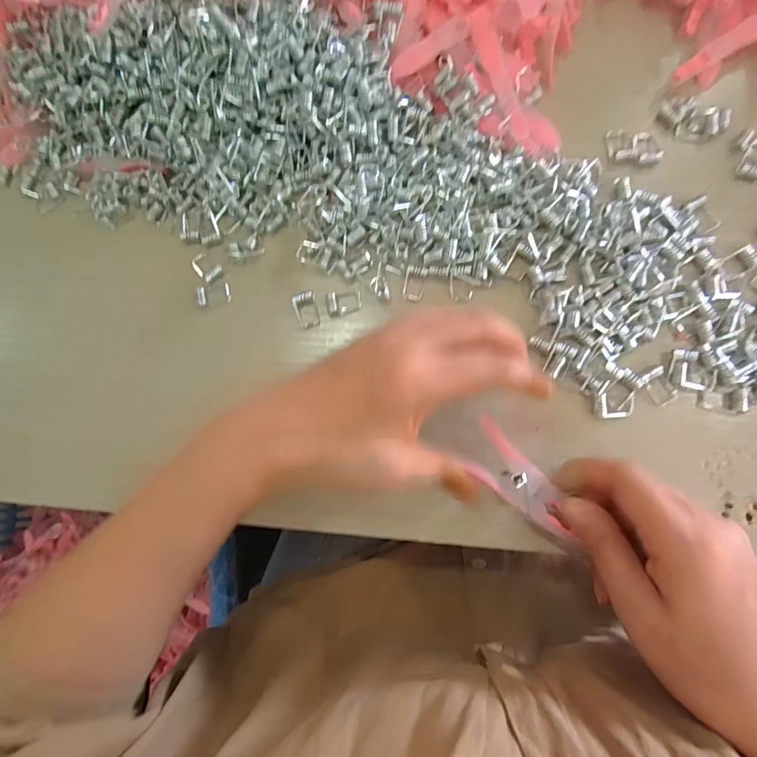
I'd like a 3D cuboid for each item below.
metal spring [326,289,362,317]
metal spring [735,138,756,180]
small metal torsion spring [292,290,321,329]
[{"bbox_3d":[-0.023,-0.050,0.304,0.023,0.006,0.017,-10,78,4],"label":"metal spring"},{"bbox_3d":[0.236,-0.136,0.289,0.014,0.008,0.024,27,83,10],"label":"metal spring"},{"bbox_3d":[-0.048,-0.046,0.306,0.015,0.005,0.026,-12,78,3],"label":"small metal torsion spring"}]

